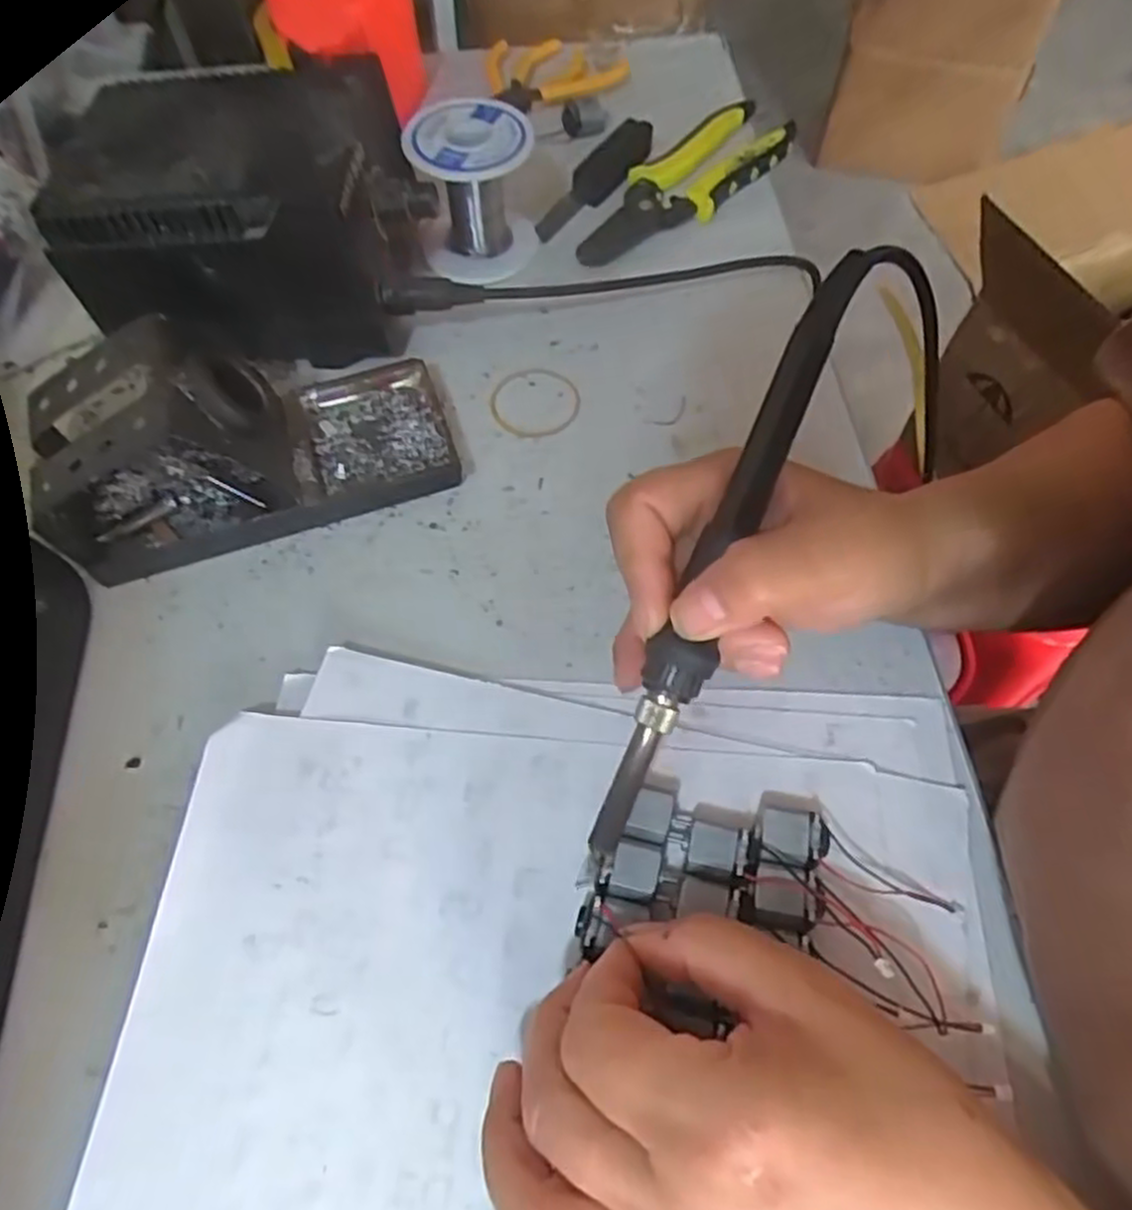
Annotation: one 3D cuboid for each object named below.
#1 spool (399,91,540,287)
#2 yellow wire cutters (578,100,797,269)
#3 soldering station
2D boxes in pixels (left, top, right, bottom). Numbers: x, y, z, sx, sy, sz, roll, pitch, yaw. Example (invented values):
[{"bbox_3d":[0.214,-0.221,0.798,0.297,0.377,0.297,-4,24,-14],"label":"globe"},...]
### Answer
[{"bbox_3d":[-0.050,-0.221,0.409,0.062,0.064,0.068,-7,61,-4],"label":"spool"},{"bbox_3d":[0.067,-0.242,0.445,0.055,0.019,0.158,38,68,19],"label":"yellow wire cutters"},{"bbox_3d":[-0.150,-0.194,0.374,0.153,0.098,0.108,-1,61,0],"label":"soldering station"}]

